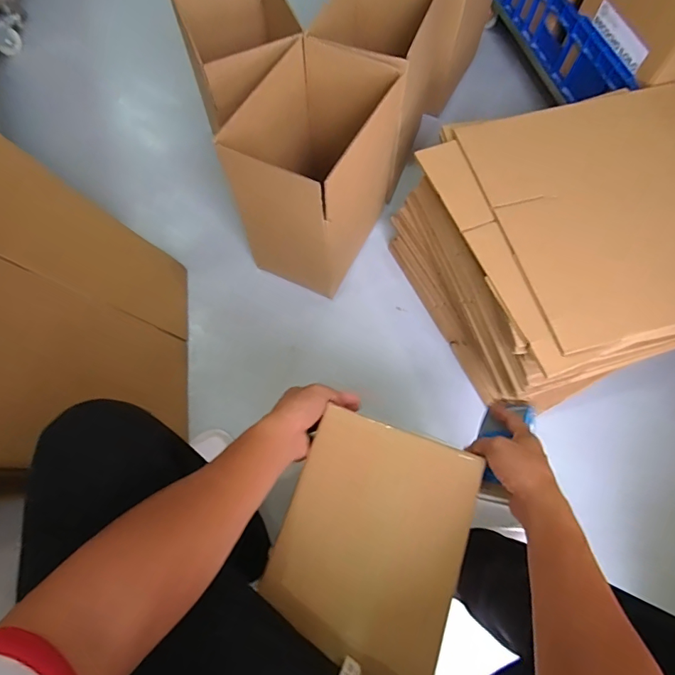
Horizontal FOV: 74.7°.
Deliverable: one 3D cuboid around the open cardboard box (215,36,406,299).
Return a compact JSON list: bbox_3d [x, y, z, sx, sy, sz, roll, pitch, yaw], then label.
[{"bbox_3d":[-0.039,-0.315,0.893,0.209,0.350,0.331,26,71,10],"label":"open cardboard box"}]

